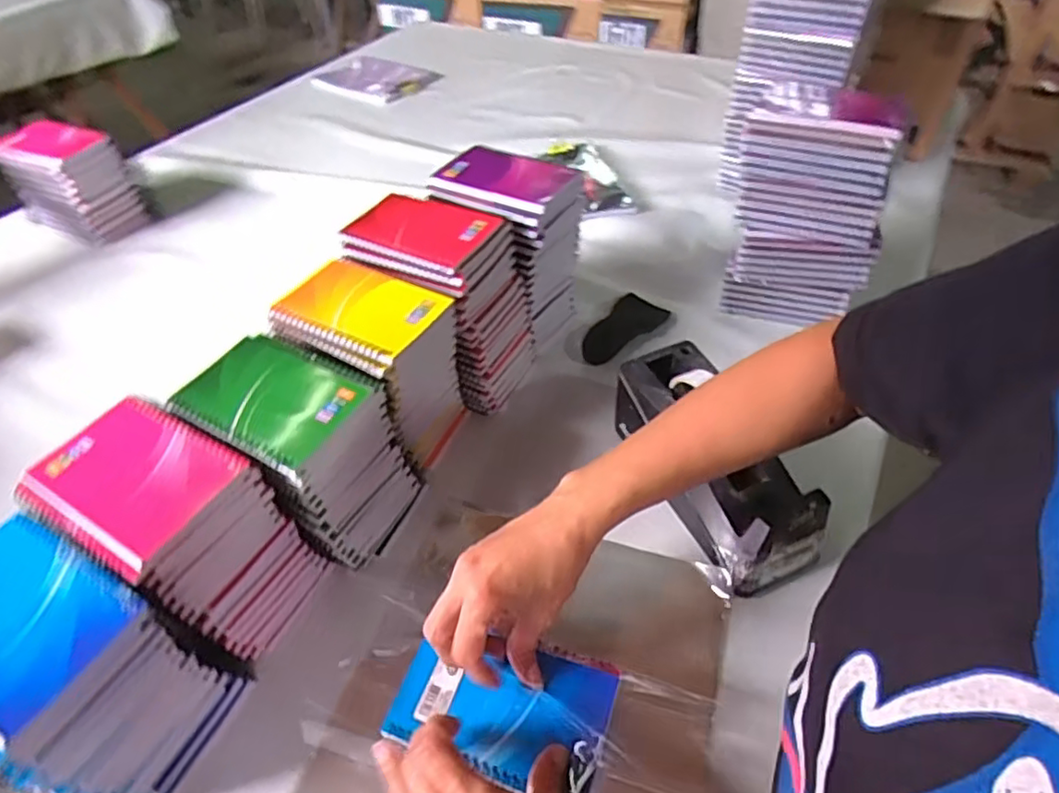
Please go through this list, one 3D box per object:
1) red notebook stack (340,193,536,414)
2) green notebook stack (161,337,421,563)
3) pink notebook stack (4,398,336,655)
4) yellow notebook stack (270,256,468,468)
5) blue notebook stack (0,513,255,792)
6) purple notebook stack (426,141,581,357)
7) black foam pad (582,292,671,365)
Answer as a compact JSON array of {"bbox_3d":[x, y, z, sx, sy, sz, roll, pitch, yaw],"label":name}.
[{"bbox_3d":[-0.082,-0.091,0.605,0.147,0.171,0.097,21,52,21],"label":"red notebook stack"},{"bbox_3d":[-0.176,0.046,0.494,0.127,0.158,0.099,22,52,21],"label":"green notebook stack"},{"bbox_3d":[-0.249,0.102,0.447,0.128,0.158,0.092,20,52,20],"label":"pink notebook stack"},{"bbox_3d":[-0.133,-0.022,0.551,0.124,0.162,0.097,20,52,20],"label":"yellow notebook stack"},{"bbox_3d":[-0.284,0.174,0.391,0.126,0.148,0.094,20,52,20],"label":"blue notebook stack"},{"bbox_3d":[-0.019,-0.157,0.659,0.129,0.180,0.101,24,53,23],"label":"purple notebook stack"},{"bbox_3d":[0.106,-0.079,0.694,0.053,0.014,0.123,30,56,27],"label":"black foam pad"}]

